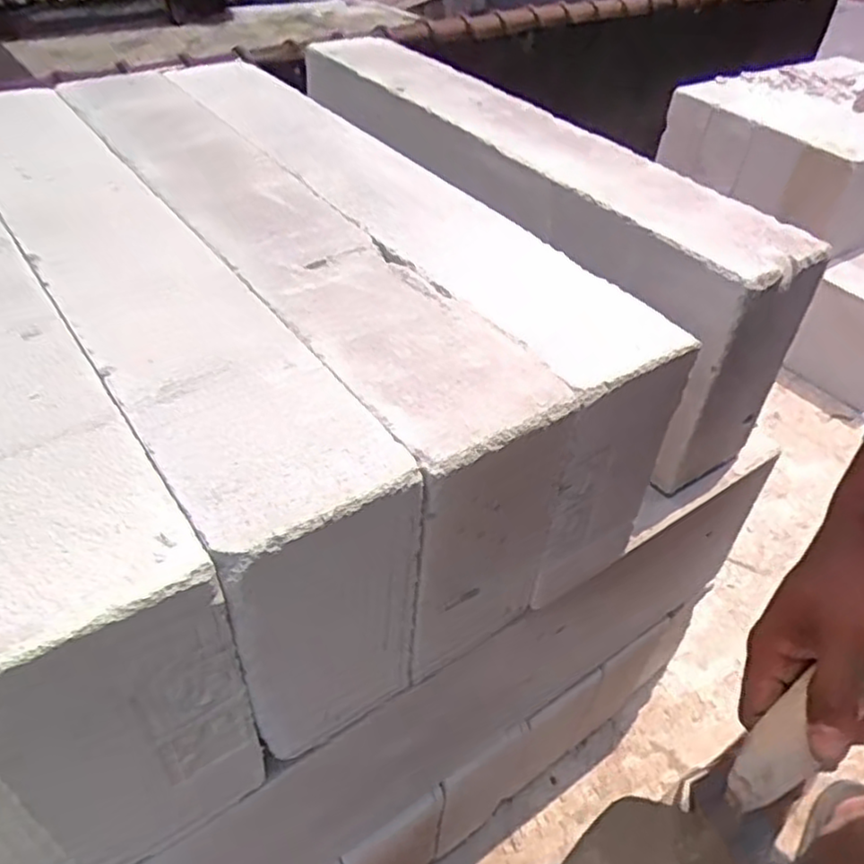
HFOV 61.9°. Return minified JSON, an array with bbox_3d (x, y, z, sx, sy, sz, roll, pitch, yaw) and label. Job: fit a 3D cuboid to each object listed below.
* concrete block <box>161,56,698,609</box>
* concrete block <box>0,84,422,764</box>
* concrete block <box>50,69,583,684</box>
[{"bbox_3d":[-0.058,-0.132,0.613,0.107,0.183,0.591,-23,48,-27],"label":"concrete block"},{"bbox_3d":[-0.205,-0.050,0.512,0.100,0.186,0.553,-25,48,-28],"label":"concrete block"},{"bbox_3d":[-0.126,-0.093,0.560,0.104,0.176,0.588,-24,48,-28],"label":"concrete block"}]

